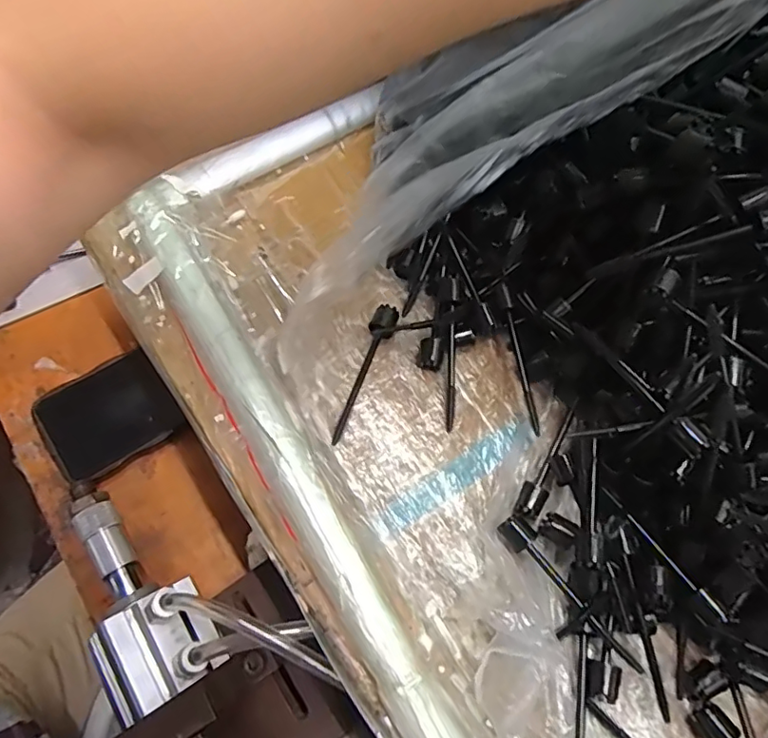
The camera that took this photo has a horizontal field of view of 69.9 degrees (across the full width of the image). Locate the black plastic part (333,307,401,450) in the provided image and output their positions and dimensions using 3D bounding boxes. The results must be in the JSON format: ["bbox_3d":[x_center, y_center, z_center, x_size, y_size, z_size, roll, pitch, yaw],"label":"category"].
[{"bbox_3d":[-0.014,0.001,0.307,0.015,0.009,0.086,25,65,4],"label":"black plastic part"}]

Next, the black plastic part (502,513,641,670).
[{"bbox_3d":[0.090,0.109,0.270,0.014,0.018,0.086,-34,75,-20],"label":"black plastic part"}]

